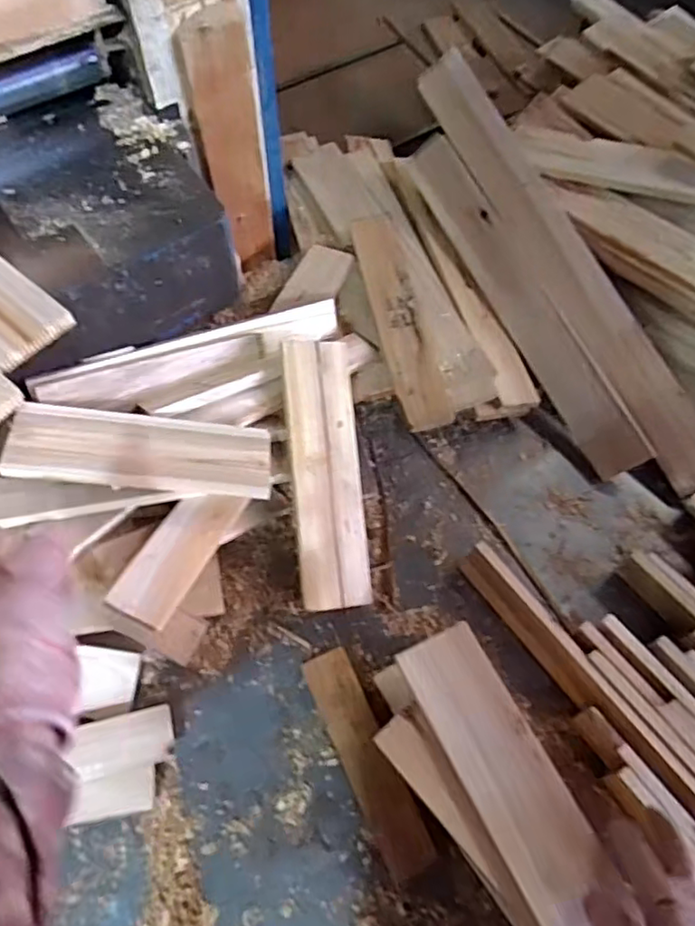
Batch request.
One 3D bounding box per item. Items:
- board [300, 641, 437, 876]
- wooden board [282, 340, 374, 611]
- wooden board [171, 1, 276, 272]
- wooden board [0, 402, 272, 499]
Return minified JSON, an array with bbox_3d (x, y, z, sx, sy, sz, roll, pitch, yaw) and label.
[{"bbox_3d":[0.019,0.300,0.632,0.051,0.014,0.216,-22,66,-12],"label":"board"},{"bbox_3d":[-0.023,0.010,0.704,0.081,0.011,0.300,-4,83,-21],"label":"wooden board"},{"bbox_3d":[-0.136,-0.377,0.771,0.084,0.332,0.024,-39,69,-17],"label":"wooden board"},{"bbox_3d":[-0.203,-0.012,0.628,0.247,0.019,0.079,6,62,-14],"label":"wooden board"}]

